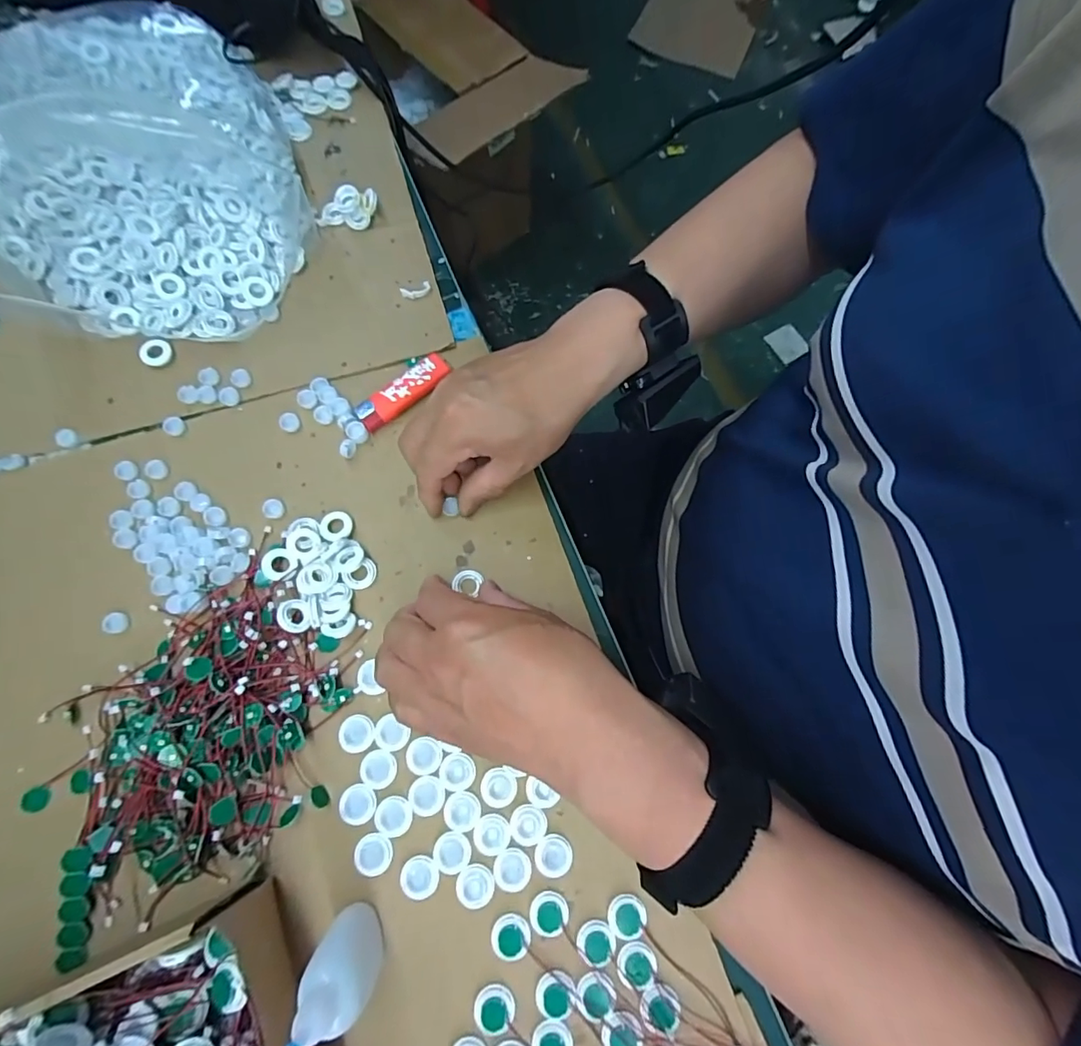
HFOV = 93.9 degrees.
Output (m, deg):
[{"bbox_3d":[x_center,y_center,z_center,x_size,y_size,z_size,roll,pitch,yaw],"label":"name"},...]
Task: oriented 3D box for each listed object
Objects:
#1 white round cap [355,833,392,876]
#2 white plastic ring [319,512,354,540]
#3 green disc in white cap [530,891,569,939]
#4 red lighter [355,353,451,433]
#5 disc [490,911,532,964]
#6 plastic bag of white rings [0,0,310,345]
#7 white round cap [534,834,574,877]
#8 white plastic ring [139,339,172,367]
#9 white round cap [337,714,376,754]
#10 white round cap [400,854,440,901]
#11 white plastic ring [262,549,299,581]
[{"bbox_3d":[-0.103,0.205,0.312,0.023,0.004,0.022,1,73,-2],"label":"white round cap"},{"bbox_3d":[-0.149,0.003,0.368,0.023,0.007,0.023,1,73,-2],"label":"white plastic ring"},{"bbox_3d":[0.005,0.235,0.303,0.023,0.004,0.022,-1,73,-2],"label":"green disc in white cap"},{"bbox_3d":[-0.109,-0.105,0.398,0.079,0.011,0.029,-41,79,-13],"label":"red lighter"},{"bbox_3d":[-0.017,0.246,0.299,0.023,0.004,0.022,-1,73,-2],"label":"disc"},{"bbox_3d":[-0.359,-0.300,0.416,0.285,0.072,0.337,-14,74,-6],"label":"plastic bag of white rings"},{"bbox_3d":[0.008,0.207,0.313,0.023,0.004,0.023,1,73,-2],"label":"white round cap"},{"bbox_3d":[-0.306,-0.136,0.401,0.020,0.008,0.023,38,76,9],"label":"white plastic ring"},{"bbox_3d":[-0.121,0.138,0.331,0.022,0.004,0.023,1,73,-2],"label":"white round cap"},{"bbox_3d":[-0.074,0.217,0.308,0.023,0.004,0.022,1,73,-2],"label":"white round cap"},{"bbox_3d":[-0.185,0.029,0.355,0.021,0.005,0.021,1,73,-2],"label":"white plastic ring"}]

